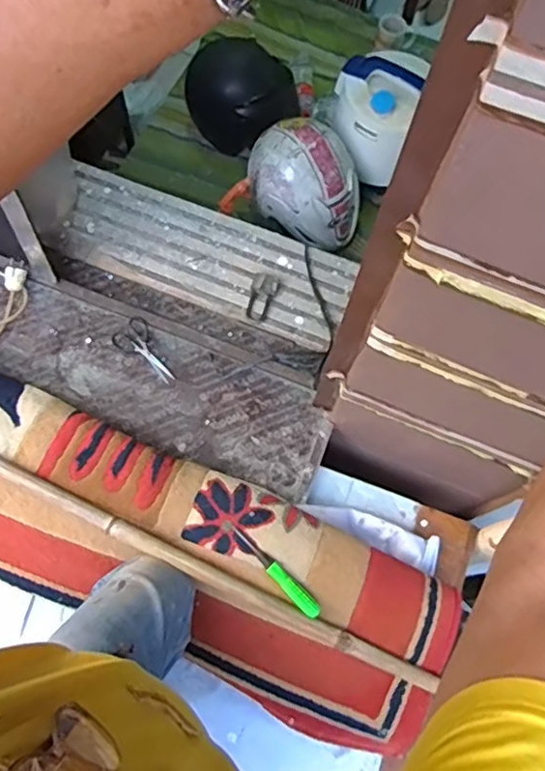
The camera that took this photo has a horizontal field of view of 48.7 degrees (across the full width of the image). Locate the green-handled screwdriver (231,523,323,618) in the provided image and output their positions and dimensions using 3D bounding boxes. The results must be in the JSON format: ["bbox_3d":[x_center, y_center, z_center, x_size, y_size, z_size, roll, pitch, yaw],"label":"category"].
[{"bbox_3d":[0.003,0.275,0.896,0.175,0.017,0.025,43,73,12],"label":"green-handled screwdriver"}]

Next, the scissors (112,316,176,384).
[{"bbox_3d":[-0.227,-0.069,1.122,0.138,0.007,0.073,36,72,10],"label":"scissors"}]

